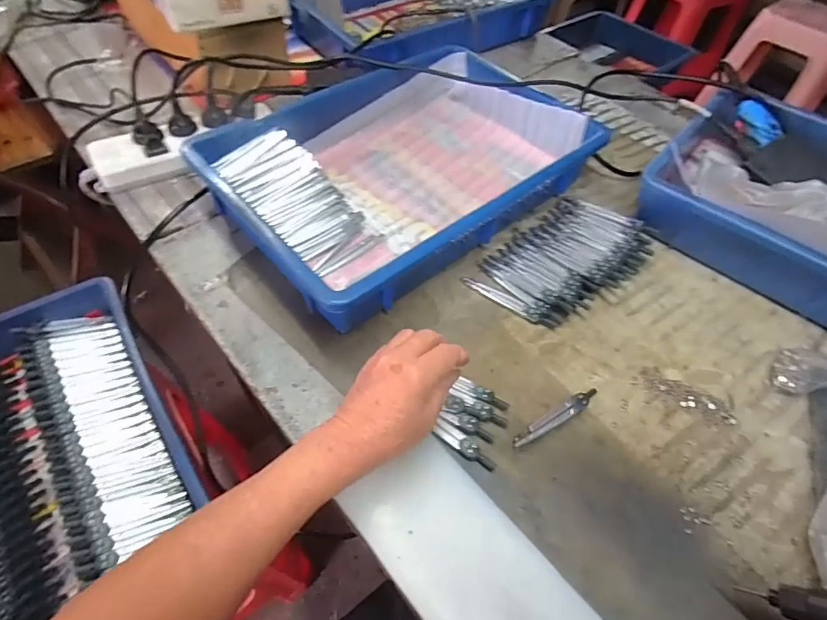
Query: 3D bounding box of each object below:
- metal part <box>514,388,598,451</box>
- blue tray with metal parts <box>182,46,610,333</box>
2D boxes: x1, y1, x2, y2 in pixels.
[{"bbox_3d":[0.129,0.096,0.410,0.109,0.021,0.014,-26,60,-21],"label":"metal part"},{"bbox_3d":[-0.007,-0.175,0.559,0.413,0.081,0.292,-31,62,-24],"label":"blue tray with metal parts"}]

